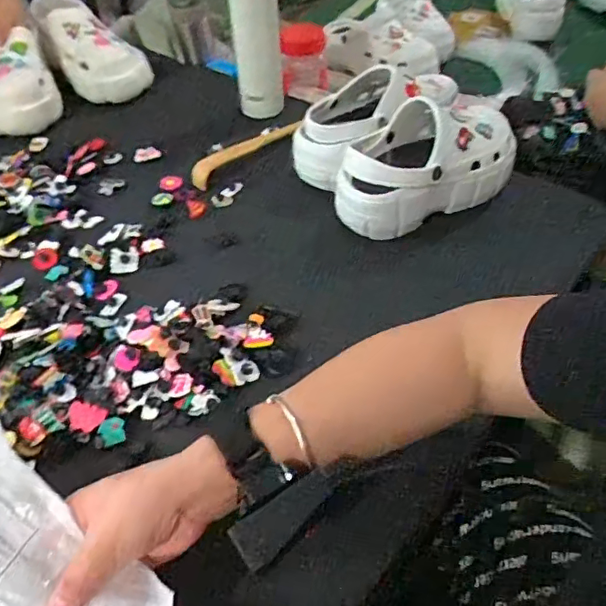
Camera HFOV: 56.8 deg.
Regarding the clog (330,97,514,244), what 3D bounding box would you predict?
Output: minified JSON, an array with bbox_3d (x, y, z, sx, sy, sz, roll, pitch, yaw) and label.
[{"bbox_3d":[0.145,-0.164,0.668,0.238,0.122,0.105,-27,51,-21],"label":"clog"}]

